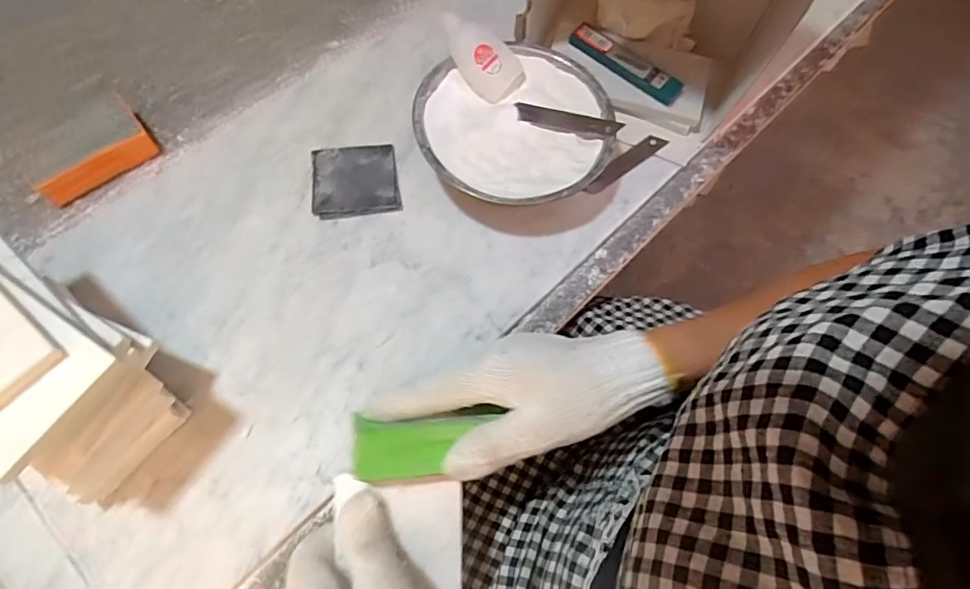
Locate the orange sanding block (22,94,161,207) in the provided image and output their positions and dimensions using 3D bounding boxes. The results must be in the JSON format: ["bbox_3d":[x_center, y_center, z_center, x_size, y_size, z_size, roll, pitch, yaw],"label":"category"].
[{"bbox_3d":[-0.344,-0.125,0.470,0.098,0.030,0.061,-36,72,-16],"label":"orange sanding block"}]

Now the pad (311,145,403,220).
[{"bbox_3d":[-0.113,-0.100,0.475,0.072,0.007,0.073,-9,67,-6],"label":"pad"}]

